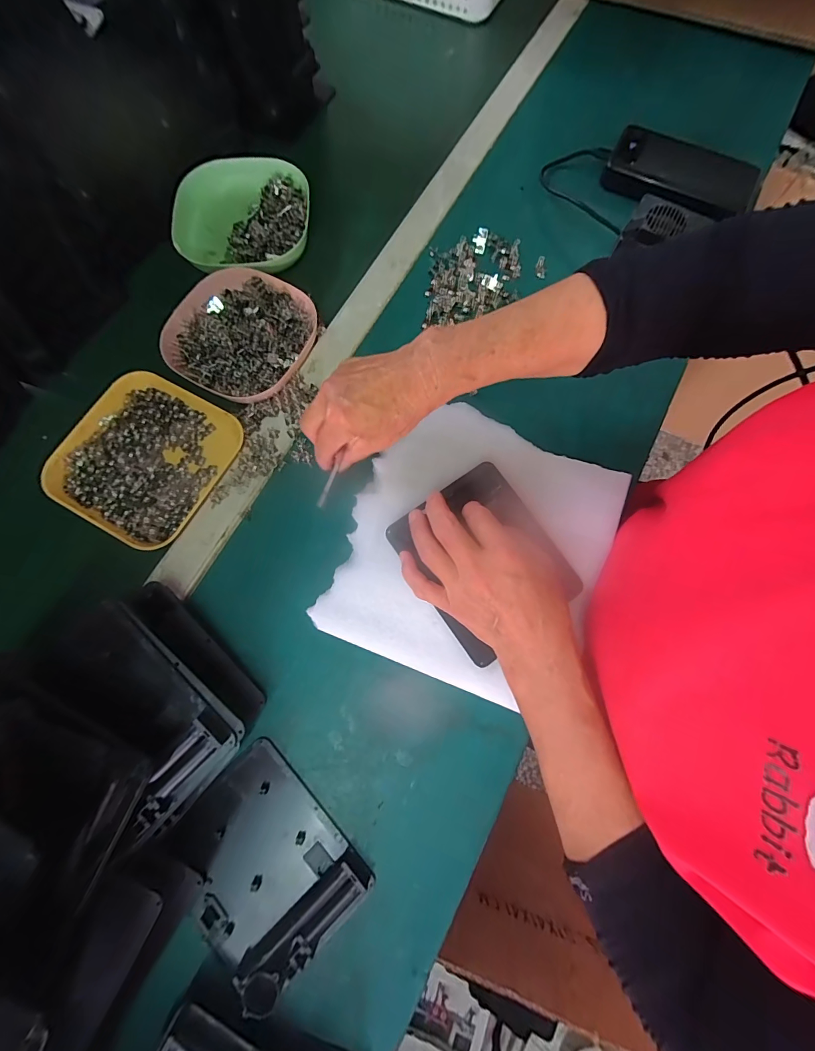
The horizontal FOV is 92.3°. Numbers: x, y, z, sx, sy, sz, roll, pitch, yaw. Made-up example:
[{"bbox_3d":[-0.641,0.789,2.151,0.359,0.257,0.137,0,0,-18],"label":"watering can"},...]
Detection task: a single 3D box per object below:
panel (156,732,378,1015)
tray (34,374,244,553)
[{"bbox_3d":[-0.106,0.241,0.276,0.103,0.023,0.128,-43,79,-10],"label":"panel"},{"bbox_3d":[-0.245,-0.065,0.366,0.141,0.019,0.146,28,77,8],"label":"tray"}]

